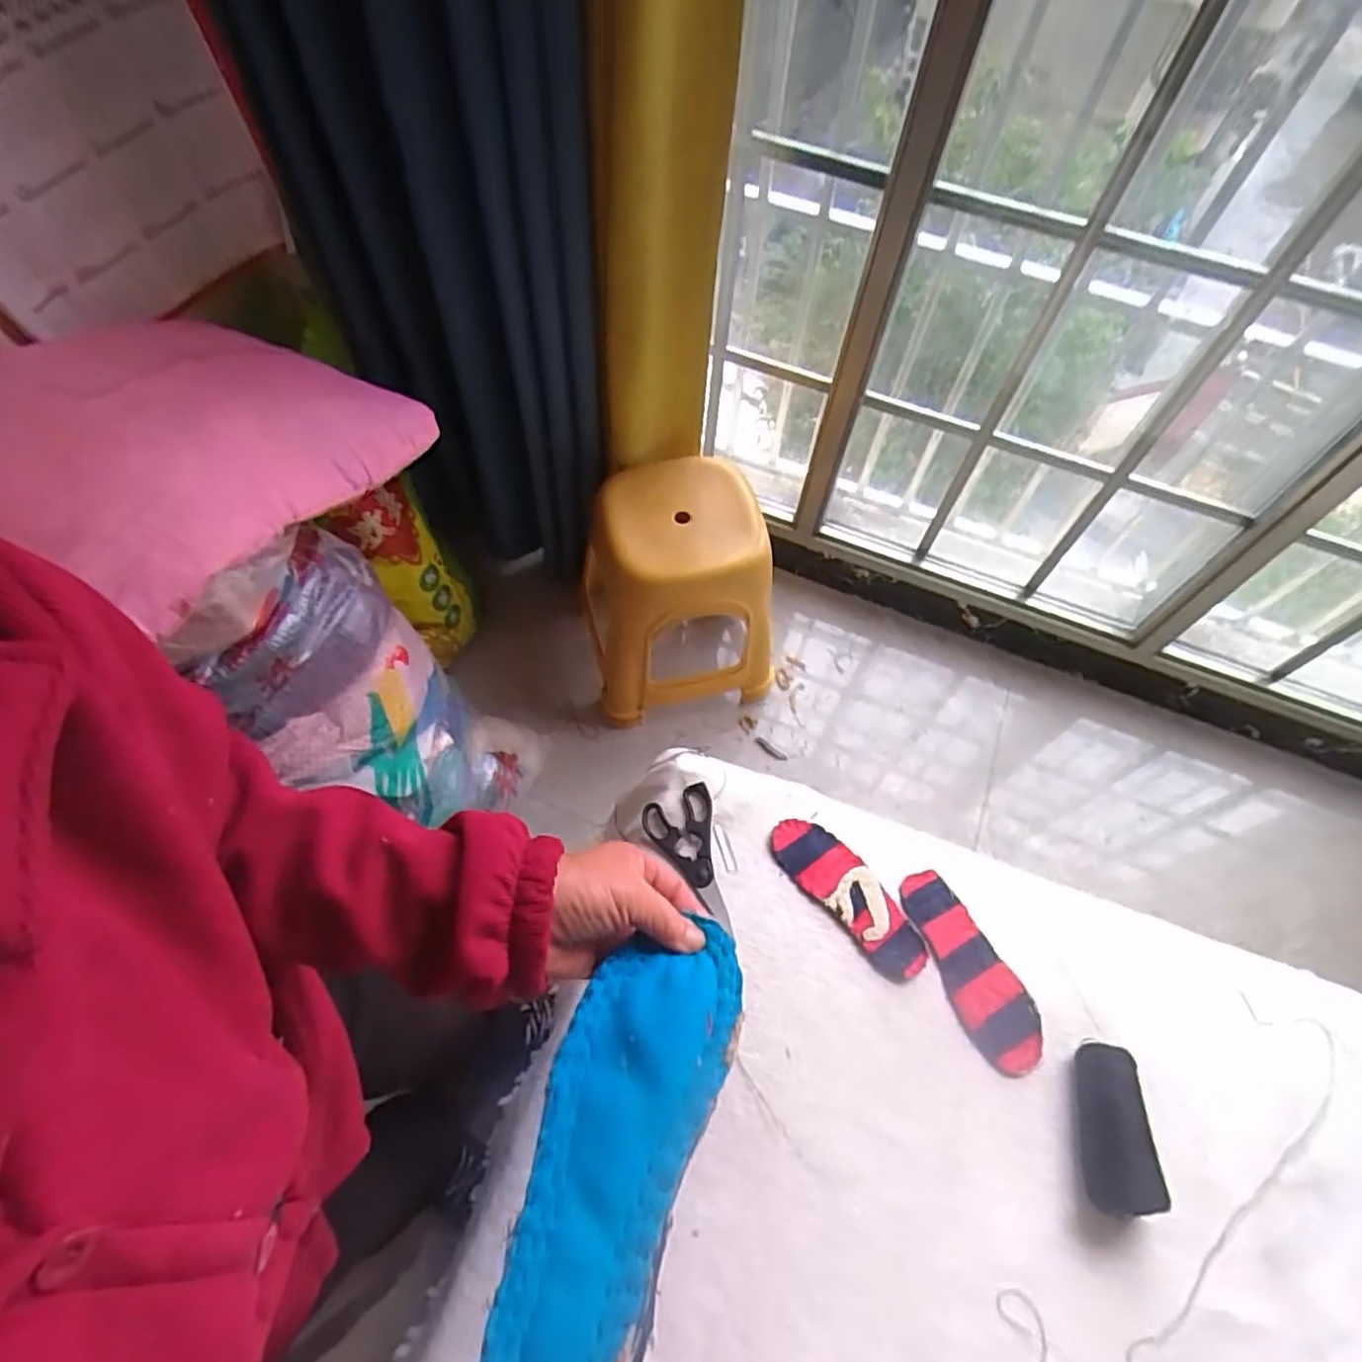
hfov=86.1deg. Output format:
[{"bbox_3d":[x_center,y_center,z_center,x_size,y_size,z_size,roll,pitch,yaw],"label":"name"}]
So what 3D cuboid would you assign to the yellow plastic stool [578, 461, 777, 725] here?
[{"bbox_3d":[-0.006,-0.154,1.262,0.295,0.350,0.274,-10,63,-8],"label":"yellow plastic stool"}]

